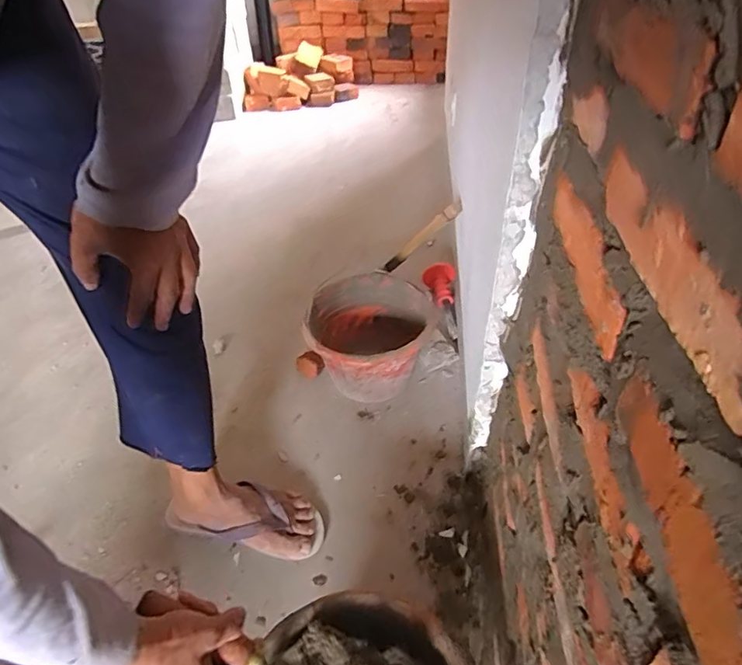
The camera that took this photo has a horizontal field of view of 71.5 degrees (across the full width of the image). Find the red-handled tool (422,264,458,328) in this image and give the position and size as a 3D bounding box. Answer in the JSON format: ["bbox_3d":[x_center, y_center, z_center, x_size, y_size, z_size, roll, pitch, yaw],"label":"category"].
[{"bbox_3d":[0.176,-0.090,1.201,0.070,0.045,0.176,-9,53,-6],"label":"red-handled tool"}]

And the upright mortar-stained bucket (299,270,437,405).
[{"bbox_3d":[-0.002,0.027,1.016,0.234,0.178,0.249,-2,42,2],"label":"upright mortar-stained bucket"}]

